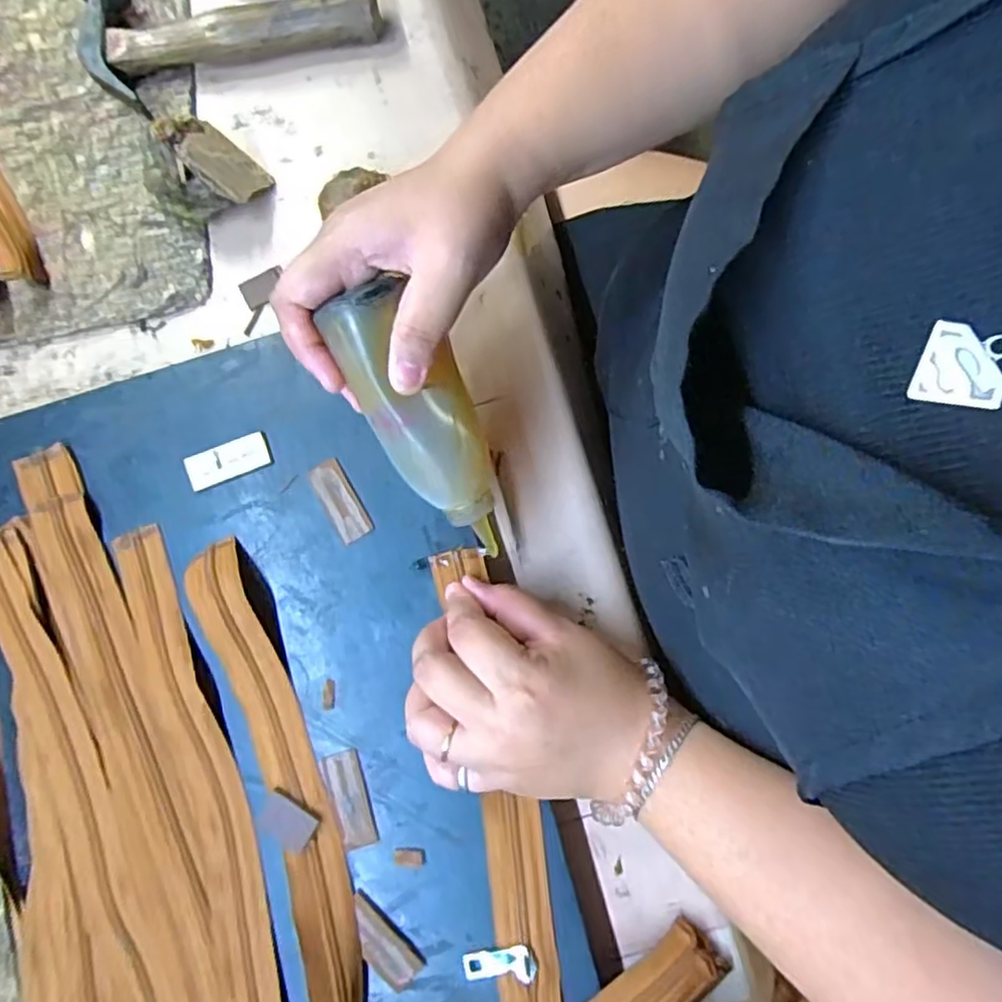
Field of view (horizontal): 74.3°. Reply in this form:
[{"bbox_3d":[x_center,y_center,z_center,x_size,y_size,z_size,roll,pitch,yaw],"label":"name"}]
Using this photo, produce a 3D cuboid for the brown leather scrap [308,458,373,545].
[{"bbox_3d":[-0.093,-0.001,0.379,0.019,0.004,0.049,-30,79,0],"label":"brown leather scrap"}]

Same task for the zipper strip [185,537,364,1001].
[{"bbox_3d":[-0.116,0.152,0.347,0.040,0.018,0.273,-21,80,2],"label":"zipper strip"}]

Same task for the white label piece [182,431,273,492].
[{"bbox_3d":[-0.160,-0.023,0.386,0.050,0.004,0.021,-19,80,2],"label":"white label piece"}]

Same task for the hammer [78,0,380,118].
[{"bbox_3d":[-0.180,-0.318,0.440,0.194,0.031,0.081,-7,80,4],"label":"hammer"}]

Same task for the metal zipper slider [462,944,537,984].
[{"bbox_3d":[-0.001,0.234,0.334,0.037,0.009,0.015,-5,80,5],"label":"metal zipper slider"}]

